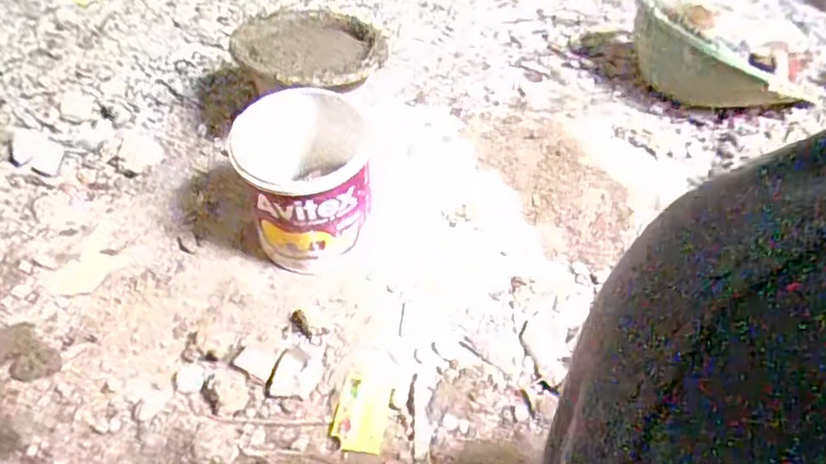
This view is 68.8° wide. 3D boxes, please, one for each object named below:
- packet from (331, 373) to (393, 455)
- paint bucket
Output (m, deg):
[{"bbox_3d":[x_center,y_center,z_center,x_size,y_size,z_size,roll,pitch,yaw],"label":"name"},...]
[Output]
[{"bbox_3d":[-0.062,0.221,0.737,0.062,0.012,0.100,10,45,3],"label":"packet"},{"bbox_3d":[-0.150,-0.059,0.847,0.174,0.204,0.176,4,45,-4],"label":"paint bucket"}]

